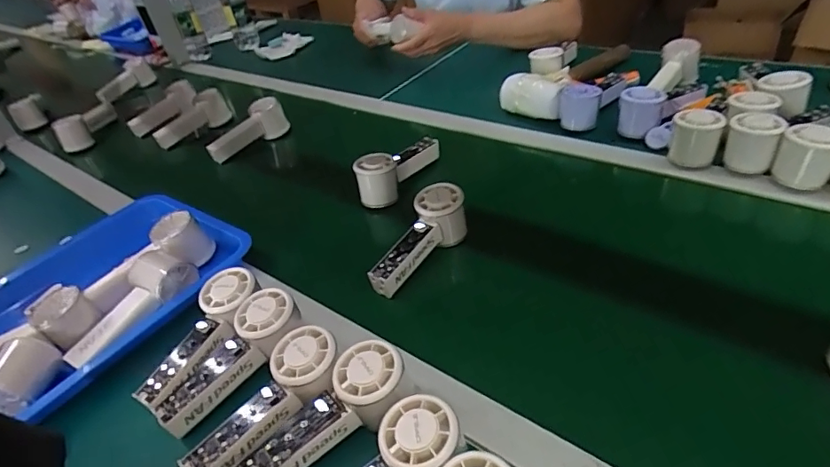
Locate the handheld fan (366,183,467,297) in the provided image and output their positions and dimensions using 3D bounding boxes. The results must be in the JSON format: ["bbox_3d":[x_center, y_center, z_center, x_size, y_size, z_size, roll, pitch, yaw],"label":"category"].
[{"bbox_3d":[0.004,0.008,0.571,0.059,0.055,0.155,24,61,30],"label":"handheld fan"}]

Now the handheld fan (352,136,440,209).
[{"bbox_3d":[-0.023,-0.095,0.704,0.049,0.065,0.149,19,41,26],"label":"handheld fan"}]

